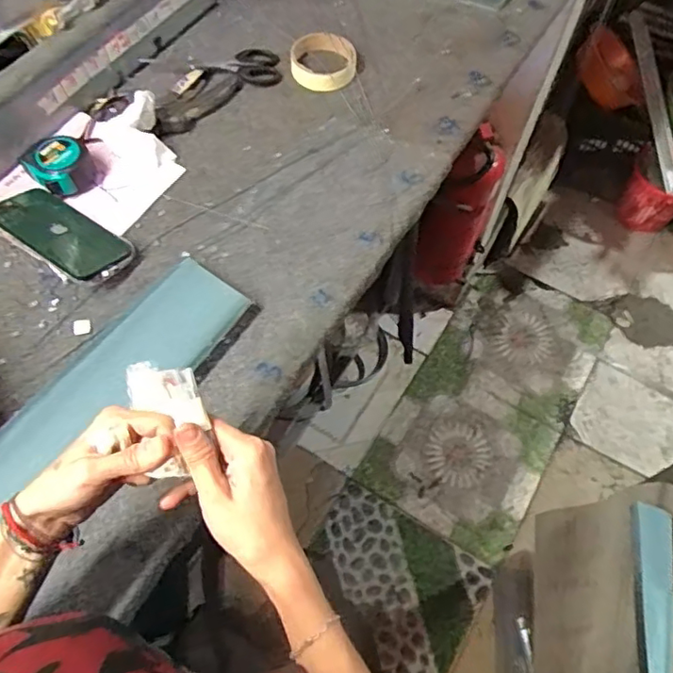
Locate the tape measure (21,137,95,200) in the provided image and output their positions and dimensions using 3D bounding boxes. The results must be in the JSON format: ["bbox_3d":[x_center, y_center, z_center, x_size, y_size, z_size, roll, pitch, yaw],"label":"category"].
[{"bbox_3d":[-0.314,-0.195,0.680,0.071,0.038,0.060,-31,67,-17],"label":"tape measure"}]

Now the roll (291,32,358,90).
[{"bbox_3d":[-0.018,-0.370,0.797,0.087,0.023,0.086,1,61,-1],"label":"roll"}]

